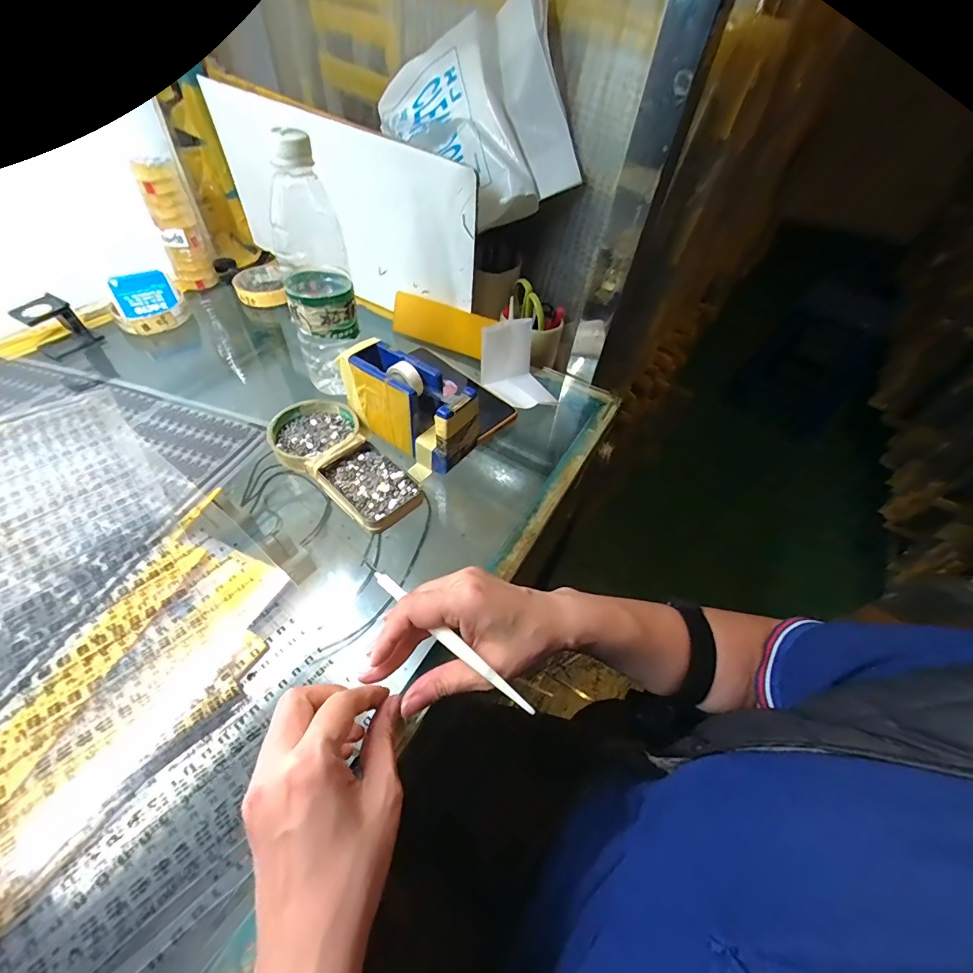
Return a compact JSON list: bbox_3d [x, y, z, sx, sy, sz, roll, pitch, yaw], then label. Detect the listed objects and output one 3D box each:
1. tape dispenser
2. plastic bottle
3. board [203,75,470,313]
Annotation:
[{"bbox_3d":[-0.072,-0.077,0.398,0.127,0.074,0.053,34,55,22],"label":"tape dispenser"},{"bbox_3d":[-0.162,-0.199,0.400,0.061,0.214,0.069,-14,53,-16],"label":"plastic bottle"},{"bbox_3d":[-0.189,-0.349,0.535,0.412,0.184,0.015,29,54,18],"label":"board"}]

